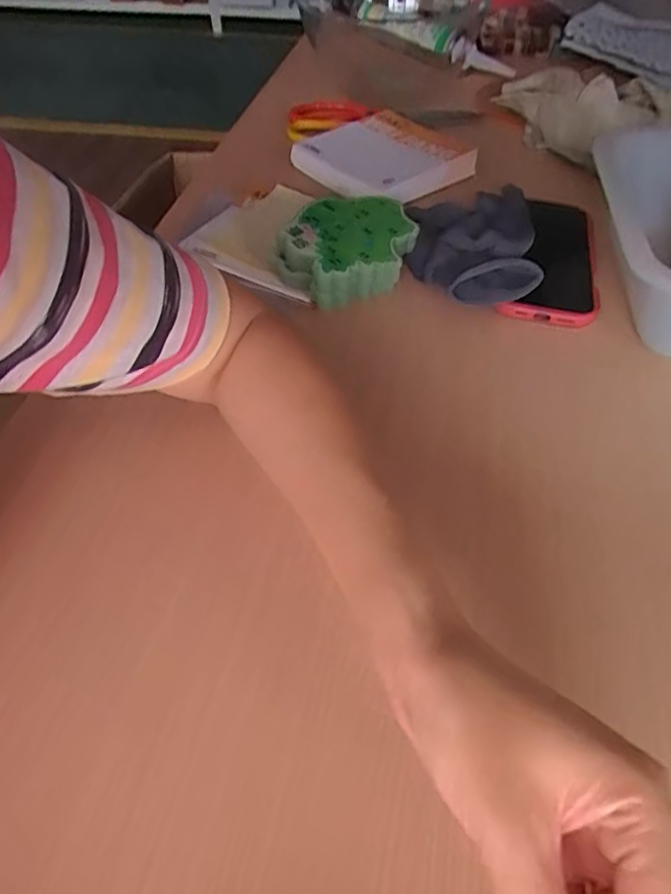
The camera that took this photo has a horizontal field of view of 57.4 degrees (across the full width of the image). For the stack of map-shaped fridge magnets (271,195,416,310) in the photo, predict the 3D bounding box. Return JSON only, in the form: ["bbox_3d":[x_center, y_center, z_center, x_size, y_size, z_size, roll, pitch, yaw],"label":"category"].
[{"bbox_3d":[0.009,-0.159,0.497,0.107,0.043,0.094,-16,49,-10],"label":"stack of map-shaped fridge magnets"}]

